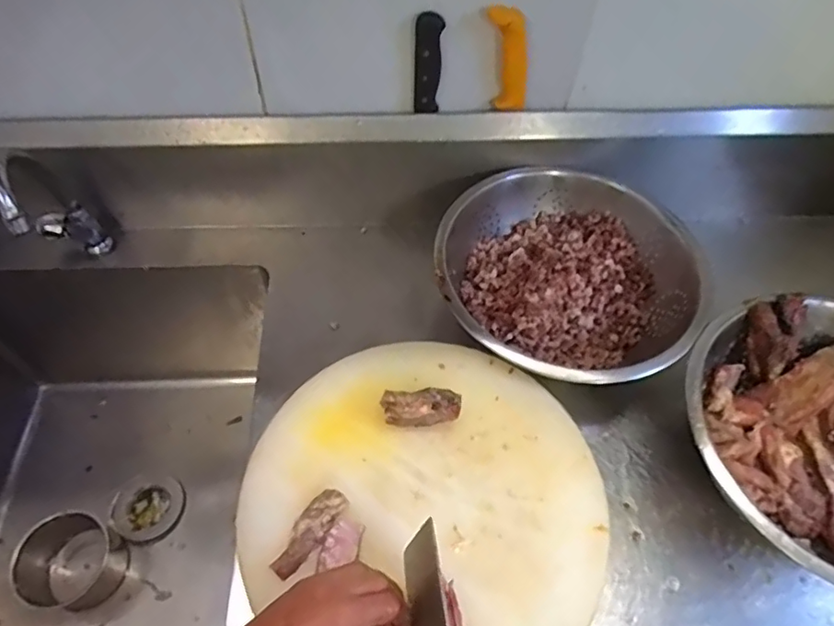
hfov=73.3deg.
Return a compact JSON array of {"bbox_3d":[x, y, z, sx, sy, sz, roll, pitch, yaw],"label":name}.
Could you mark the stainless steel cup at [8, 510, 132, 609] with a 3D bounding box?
[{"bbox_3d":[-0.558,0.401,0.904,0.144,0.090,0.132,33,61,20],"label":"stainless steel cup"}]

